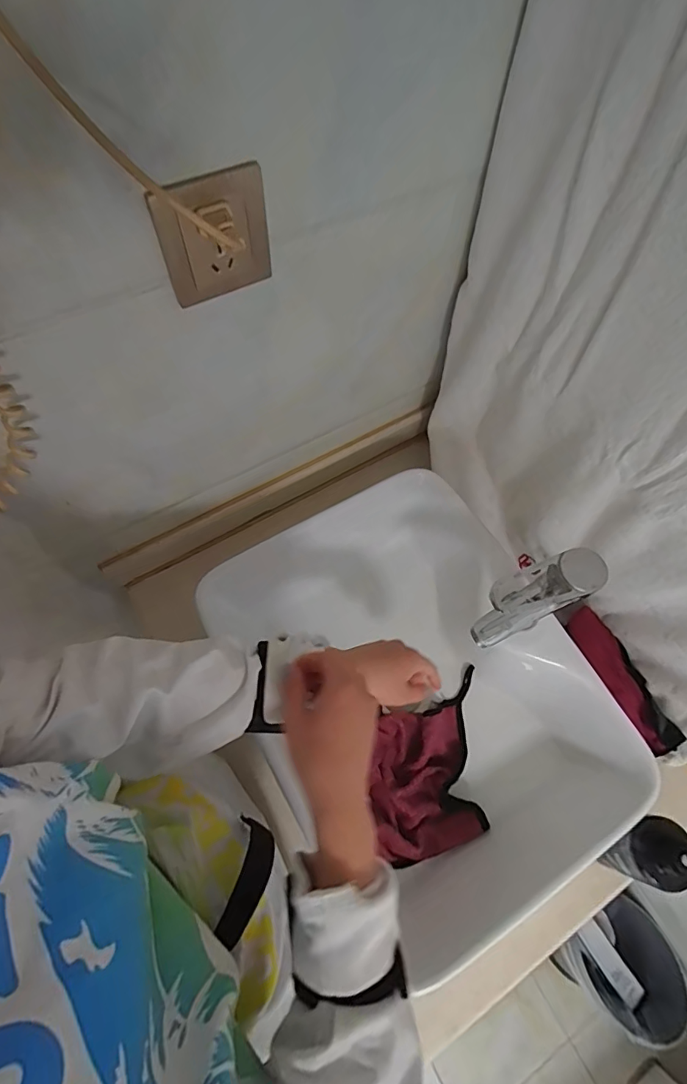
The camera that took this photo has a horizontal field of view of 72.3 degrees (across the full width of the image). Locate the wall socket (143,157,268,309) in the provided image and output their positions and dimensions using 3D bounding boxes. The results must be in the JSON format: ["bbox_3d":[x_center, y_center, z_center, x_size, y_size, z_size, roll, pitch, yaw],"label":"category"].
[{"bbox_3d":[-0.099,-0.233,0.366,0.086,0.085,0.013,-34,72,-16],"label":"wall socket"}]

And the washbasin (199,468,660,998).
[{"bbox_3d":[0.091,0.172,0.592,0.335,0.113,0.478,-29,71,-14],"label":"washbasin"}]

